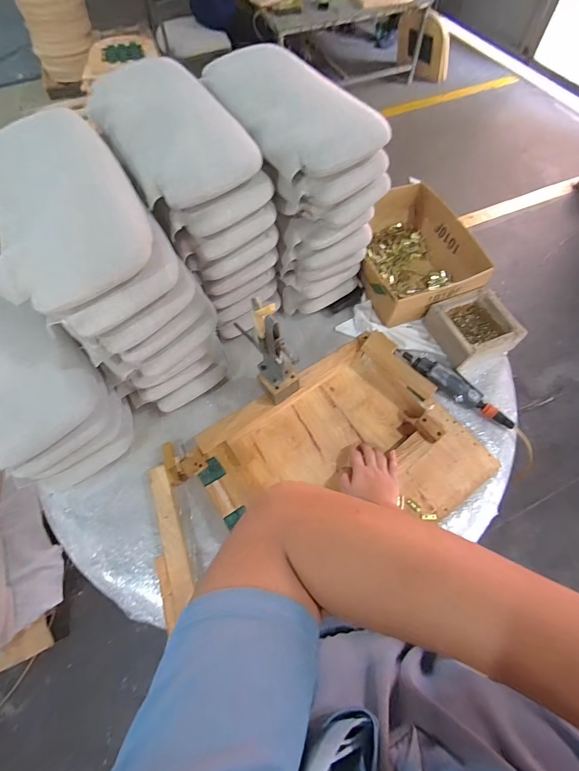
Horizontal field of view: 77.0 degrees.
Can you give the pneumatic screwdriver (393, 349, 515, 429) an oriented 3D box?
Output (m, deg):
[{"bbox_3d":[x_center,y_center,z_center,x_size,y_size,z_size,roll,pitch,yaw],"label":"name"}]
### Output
[{"bbox_3d":[0.382,-0.002,0.850,0.304,0.044,0.060,35,68,17],"label":"pneumatic screwdriver"}]

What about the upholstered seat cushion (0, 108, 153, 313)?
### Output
[{"bbox_3d":[-0.378,-0.309,0.592,0.239,0.061,0.419,-22,64,-10],"label":"upholstered seat cushion"}]

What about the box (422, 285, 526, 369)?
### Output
[{"bbox_3d":[0.451,-0.140,0.896,0.171,0.070,0.166,-18,64,-8],"label":"box"}]

